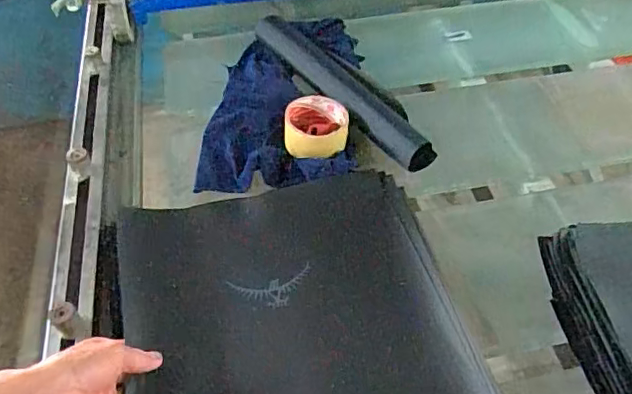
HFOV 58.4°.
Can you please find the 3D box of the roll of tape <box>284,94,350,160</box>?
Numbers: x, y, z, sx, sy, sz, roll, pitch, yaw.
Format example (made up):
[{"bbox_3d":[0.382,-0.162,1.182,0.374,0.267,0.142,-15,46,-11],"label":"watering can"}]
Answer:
[{"bbox_3d":[0.002,-0.089,0.734,0.078,0.047,0.078,0,48,0],"label":"roll of tape"}]

